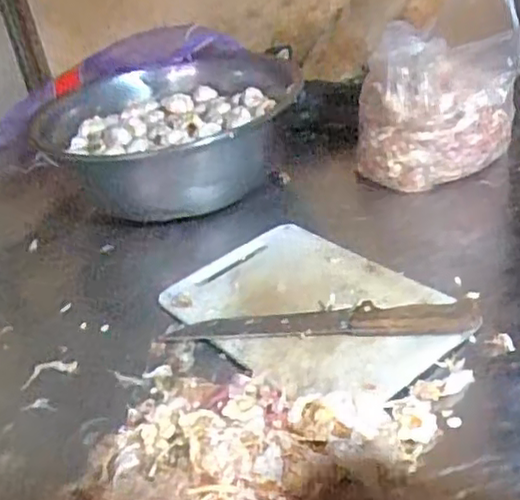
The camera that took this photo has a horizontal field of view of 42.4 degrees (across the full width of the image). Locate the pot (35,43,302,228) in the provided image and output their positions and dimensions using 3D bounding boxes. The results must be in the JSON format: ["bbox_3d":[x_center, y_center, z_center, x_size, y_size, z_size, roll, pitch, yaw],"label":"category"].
[{"bbox_3d":[-0.142,-0.196,1.139,0.418,0.166,0.391,-7,31,4],"label":"pot"}]

